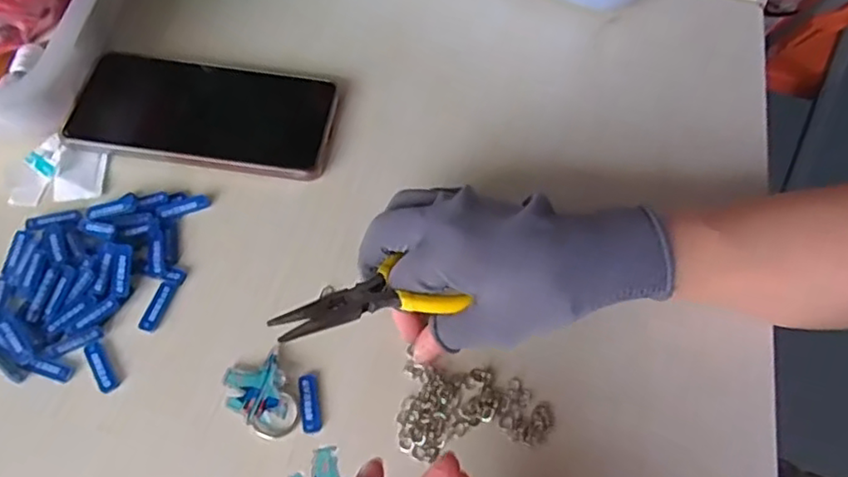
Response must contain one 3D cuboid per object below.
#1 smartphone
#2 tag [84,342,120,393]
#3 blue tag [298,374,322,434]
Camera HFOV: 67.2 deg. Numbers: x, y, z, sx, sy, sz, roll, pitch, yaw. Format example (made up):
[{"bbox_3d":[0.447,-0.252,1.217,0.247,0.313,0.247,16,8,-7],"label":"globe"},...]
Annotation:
[{"bbox_3d":[-0.141,-0.082,0.414,0.165,0.016,0.080,8,60,4],"label":"smartphone"},{"bbox_3d":[-0.170,0.067,0.334,0.010,0.004,0.031,-32,65,-18],"label":"tag"},{"bbox_3d":[-0.059,0.084,0.328,0.009,0.004,0.029,-9,60,-6],"label":"blue tag"}]

